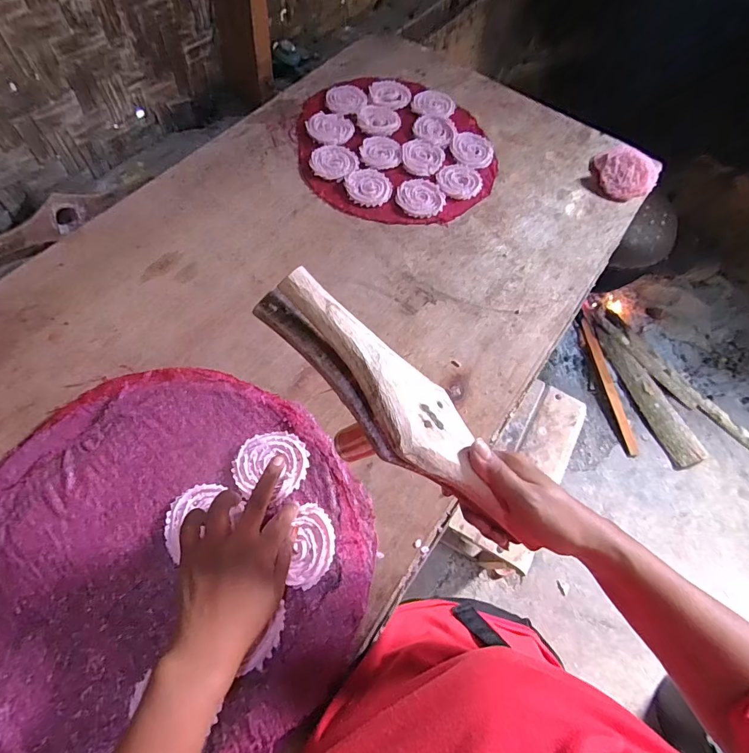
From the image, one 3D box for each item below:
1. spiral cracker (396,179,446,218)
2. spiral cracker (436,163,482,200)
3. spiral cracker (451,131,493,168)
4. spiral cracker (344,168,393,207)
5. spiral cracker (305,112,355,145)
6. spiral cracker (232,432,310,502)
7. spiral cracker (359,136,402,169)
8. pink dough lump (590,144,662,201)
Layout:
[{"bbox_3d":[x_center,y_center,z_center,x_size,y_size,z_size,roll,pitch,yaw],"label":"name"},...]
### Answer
[{"bbox_3d":[0.074,-0.285,0.666,0.077,0.011,0.071,2,64,-3],"label":"spiral cracker"},{"bbox_3d":[0.141,-0.320,0.687,0.072,0.014,0.069,2,64,-3],"label":"spiral cracker"},{"bbox_3d":[0.169,-0.389,0.716,0.070,0.006,0.086,11,64,1],"label":"spiral cracker"},{"bbox_3d":[-0.010,-0.304,0.669,0.073,0.007,0.075,-5,64,-6],"label":"spiral cracker"},{"bbox_3d":[-0.075,-0.430,0.723,0.073,0.008,0.088,-28,69,-16],"label":"spiral cracker"},{"bbox_3d":[-0.114,0.097,0.461,0.078,0.008,0.071,2,64,-3],"label":"spiral cracker"},{"bbox_3d":[0.011,-0.379,0.703,0.069,0.005,0.075,1,64,-4],"label":"spiral cracker"},{"bbox_3d":[0.426,-0.350,0.712,0.107,0.041,0.107,2,64,-3],"label":"pink dough lump"}]

